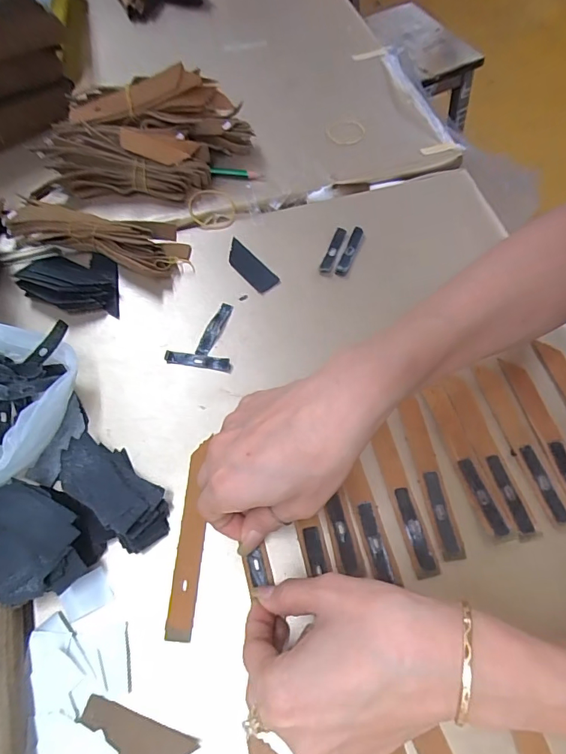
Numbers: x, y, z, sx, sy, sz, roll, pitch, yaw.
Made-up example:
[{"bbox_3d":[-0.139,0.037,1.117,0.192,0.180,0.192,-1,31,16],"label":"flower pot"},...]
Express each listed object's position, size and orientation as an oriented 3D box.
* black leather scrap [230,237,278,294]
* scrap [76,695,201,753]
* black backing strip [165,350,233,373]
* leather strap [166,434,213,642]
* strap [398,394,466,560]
[{"bbox_3d":[-0.030,-0.101,0.404,0.022,0.004,0.062,-38,67,-17],"label":"black leather scrap"},{"bbox_3d":[-0.081,0.197,0.246,0.064,0.005,0.023,16,64,10],"label":"scrap"},{"bbox_3d":[-0.067,-0.013,0.359,0.054,0.004,0.012,8,63,6],"label":"black backing strip"},{"bbox_3d":[-0.060,0.104,0.299,0.016,0.004,0.121,1,62,2],"label":"leather strap"},{"bbox_3d":[0.100,0.066,0.310,0.016,0.004,0.109,-8,62,-3],"label":"strap"}]

